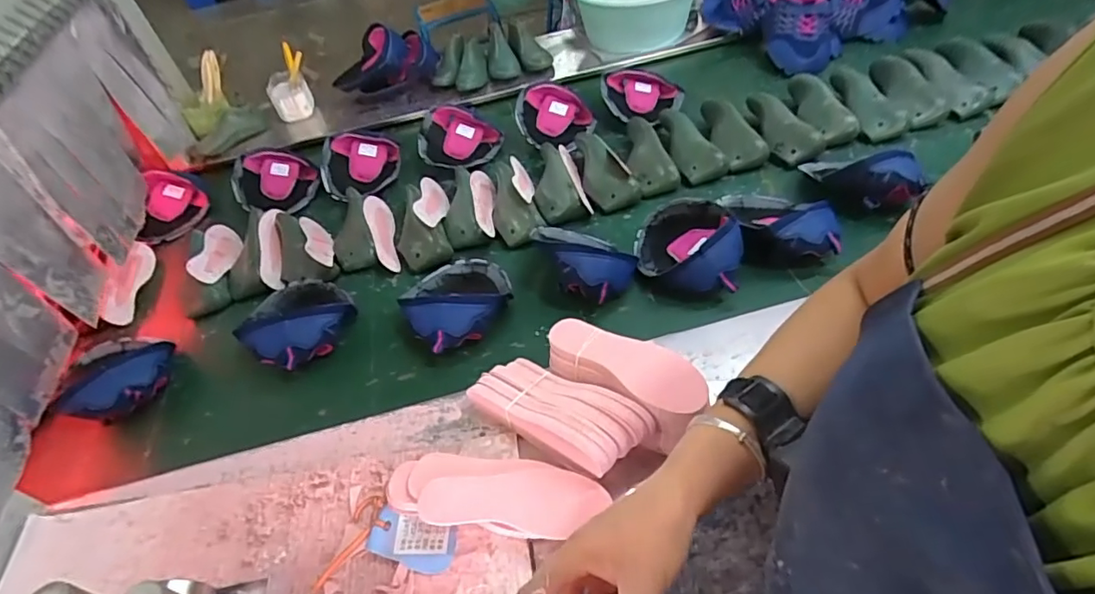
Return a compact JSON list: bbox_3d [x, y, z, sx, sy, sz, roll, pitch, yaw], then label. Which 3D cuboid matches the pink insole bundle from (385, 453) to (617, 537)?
[{"bbox_3d":[-0.056,0.209,0.571,0.224,0.043,0.075,3,48,10],"label":"pink insole bundle"}]

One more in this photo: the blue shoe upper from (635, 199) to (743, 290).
[{"bbox_3d":[0.207,-0.086,0.821,0.144,0.103,0.167,3,48,10],"label":"blue shoe upper"}]

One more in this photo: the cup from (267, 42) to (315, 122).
[{"bbox_3d":[-0.649,-0.533,1.366,0.109,0.139,0.116,-25,50,-15],"label":"cup"}]

